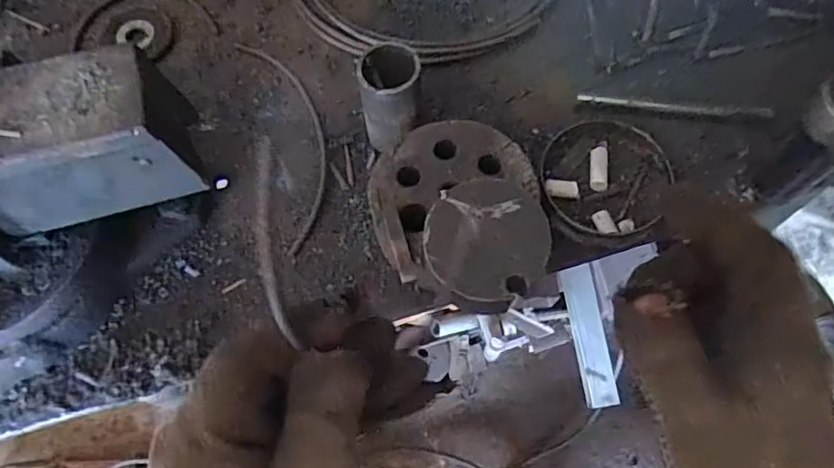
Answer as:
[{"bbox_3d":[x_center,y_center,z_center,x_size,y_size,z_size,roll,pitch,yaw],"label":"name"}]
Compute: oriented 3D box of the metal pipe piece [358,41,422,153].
[{"bbox_3d":[-0.017,-0.085,0.400,0.039,0.081,0.043,-11,68,-2],"label":"metal pipe piece"}]

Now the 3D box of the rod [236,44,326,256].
[{"bbox_3d":[-0.096,-0.077,0.440,0.046,0.004,0.194,-17,68,-5],"label":"rod"}]

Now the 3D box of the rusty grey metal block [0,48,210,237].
[{"bbox_3d":[-0.186,-0.054,0.326,0.122,0.067,0.065,-16,68,-4],"label":"rusty grey metal block"}]

